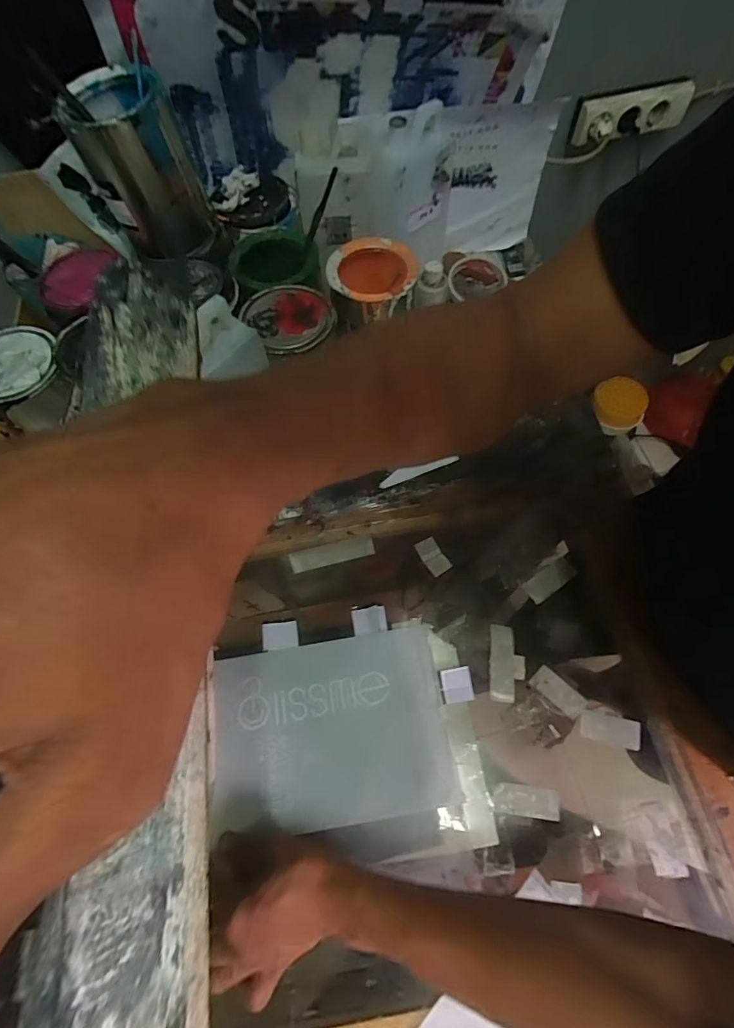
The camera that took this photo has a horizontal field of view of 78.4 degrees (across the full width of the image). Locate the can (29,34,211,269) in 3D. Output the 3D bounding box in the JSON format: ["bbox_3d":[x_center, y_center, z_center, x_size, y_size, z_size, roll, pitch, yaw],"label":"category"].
[{"bbox_3d":[-0.252,-0.393,0.506,0.103,0.152,0.100,-1,64,2],"label":"can"}]

